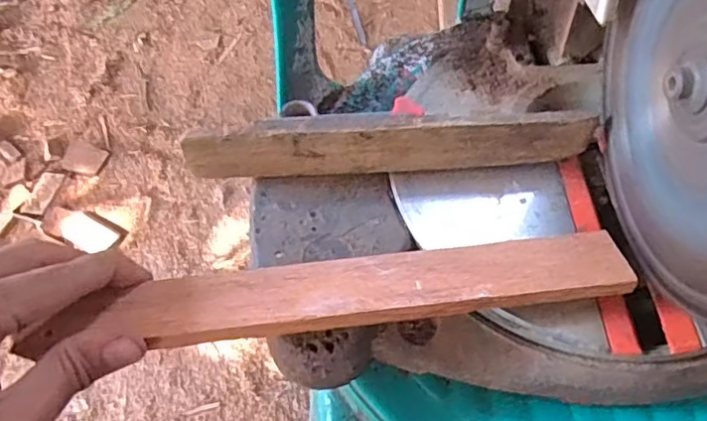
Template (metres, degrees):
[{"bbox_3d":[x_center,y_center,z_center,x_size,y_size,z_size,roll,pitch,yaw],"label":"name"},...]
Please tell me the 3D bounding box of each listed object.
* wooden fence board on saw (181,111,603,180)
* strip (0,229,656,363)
[{"bbox_3d":[0.020,-0.036,0.319,0.214,0.036,0.013,-2,56,1],"label":"wooden fence board on saw"},{"bbox_3d":[-0.005,0.037,0.274,0.265,0.008,0.040,-6,38,-5],"label":"strip"}]

